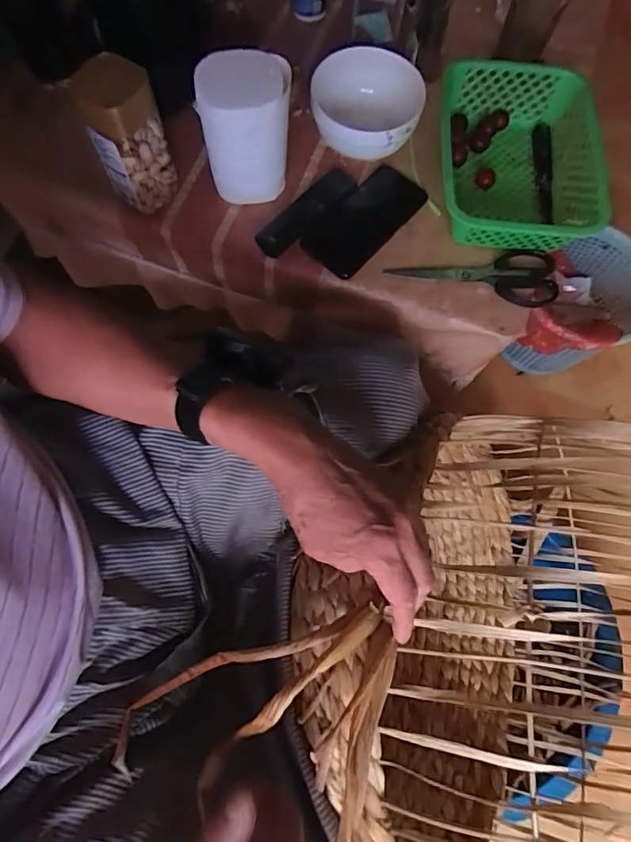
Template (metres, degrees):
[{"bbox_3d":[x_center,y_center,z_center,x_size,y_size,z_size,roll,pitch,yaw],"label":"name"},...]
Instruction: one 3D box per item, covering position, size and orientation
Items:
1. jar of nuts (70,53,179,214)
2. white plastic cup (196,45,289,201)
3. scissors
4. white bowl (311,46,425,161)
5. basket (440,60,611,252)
[{"bbox_3d":[-0.200,-0.298,0.538,0.075,0.162,0.059,-22,74,-8],"label":"jar of nuts"},{"bbox_3d":[-0.077,-0.325,0.557,0.094,0.136,0.084,-2,72,-2],"label":"white plastic cup"},{"bbox_3d":[0.186,-0.178,0.574,0.196,0.009,0.067,7,72,1],"label":"scissors"},{"bbox_3d":[0.062,-0.384,0.610,0.129,0.073,0.137,0,72,-1],"label":"white bowl"},{"bbox_3d":[0.244,-0.313,0.592,0.187,0.064,0.246,6,72,1],"label":"basket"}]

